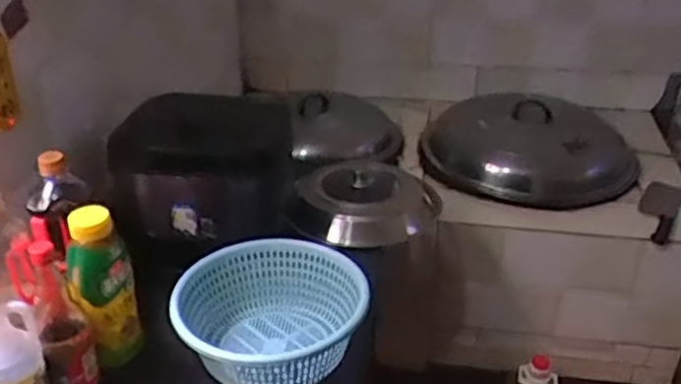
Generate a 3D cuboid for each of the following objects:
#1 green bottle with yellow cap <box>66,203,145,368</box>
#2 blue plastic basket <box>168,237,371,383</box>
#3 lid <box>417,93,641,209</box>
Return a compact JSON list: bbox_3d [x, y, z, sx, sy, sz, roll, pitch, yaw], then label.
[{"bbox_3d":[-0.324,0.133,0.937,0.082,0.213,0.076,-11,30,-19],"label":"green bottle with yellow cap"},{"bbox_3d":[-0.103,0.192,0.983,0.255,0.123,0.255,-5,29,-10],"label":"blue plastic basket"},{"bbox_3d":[0.468,-0.131,1.690,0.509,0.151,0.406,6,28,12],"label":"lid"}]

